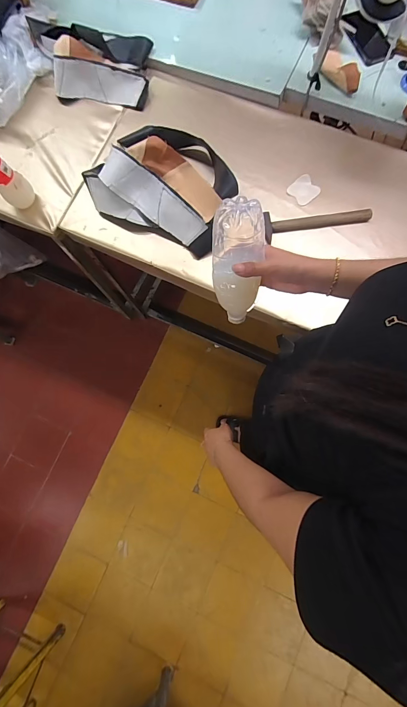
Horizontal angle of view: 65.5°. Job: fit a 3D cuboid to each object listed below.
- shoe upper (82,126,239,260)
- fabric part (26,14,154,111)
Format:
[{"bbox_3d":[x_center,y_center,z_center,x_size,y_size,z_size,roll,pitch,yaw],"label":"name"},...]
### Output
[{"bbox_3d":[-0.090,-0.424,0.741,0.335,0.125,0.267,24,80,7],"label":"shoe upper"},{"bbox_3d":[-0.301,-0.768,0.839,0.310,0.087,0.179,8,79,4],"label":"fabric part"}]

